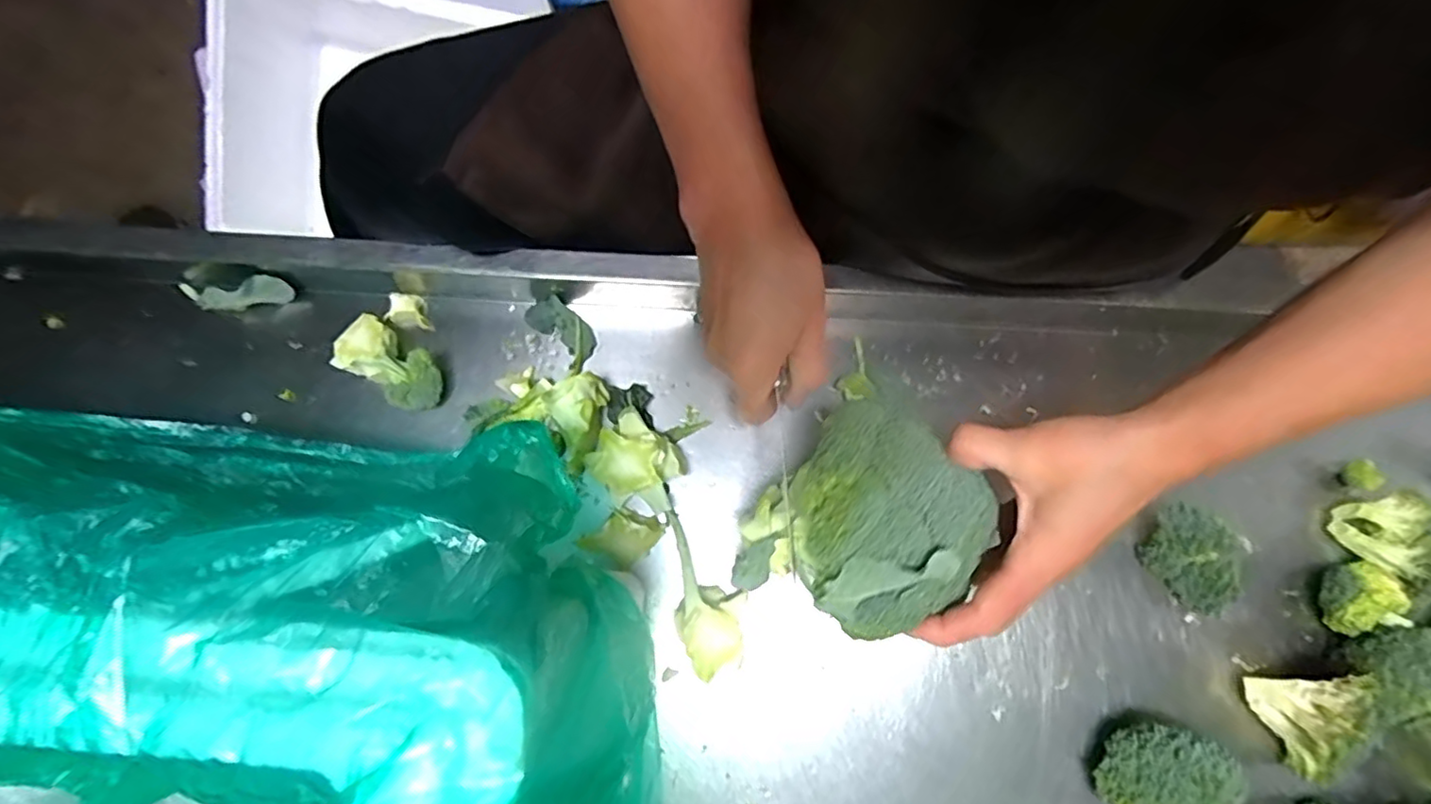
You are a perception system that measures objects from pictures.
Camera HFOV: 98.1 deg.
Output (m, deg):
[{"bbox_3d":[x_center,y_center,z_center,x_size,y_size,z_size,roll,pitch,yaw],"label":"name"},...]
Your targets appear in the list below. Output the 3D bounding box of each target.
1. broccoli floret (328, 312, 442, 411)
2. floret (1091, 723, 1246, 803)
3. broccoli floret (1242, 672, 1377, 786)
[{"bbox_3d":[-0.219,-0.024,0.424,0.073,0.037,0.040,31,79,7],"label":"broccoli floret"},{"bbox_3d":[0.258,0.216,0.360,0.058,0.054,0.055,22,78,5],"label":"floret"},{"bbox_3d":[0.341,0.186,0.361,0.032,0.061,0.062,11,77,2],"label":"broccoli floret"}]

